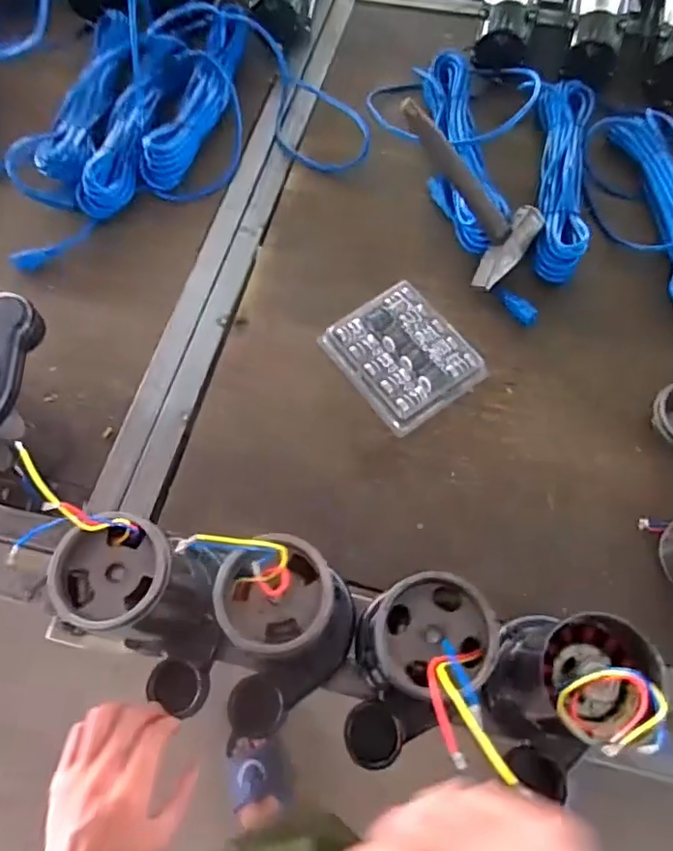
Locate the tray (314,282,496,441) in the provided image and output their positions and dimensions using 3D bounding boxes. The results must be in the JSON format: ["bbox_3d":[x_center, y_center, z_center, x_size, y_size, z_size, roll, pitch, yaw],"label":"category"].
[{"bbox_3d":[0.081,-0.088,0.717,0.143,0.021,0.165,-35,71,-12],"label":"tray"}]

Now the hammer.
[{"bbox_3d":[0.156,-0.297,0.722,0.240,0.043,0.119,45,72,-21],"label":"hammer"}]

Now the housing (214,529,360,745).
[{"bbox_3d":[-0.043,0.190,0.501,0.102,0.216,0.152,7,68,5],"label":"housing"}]

